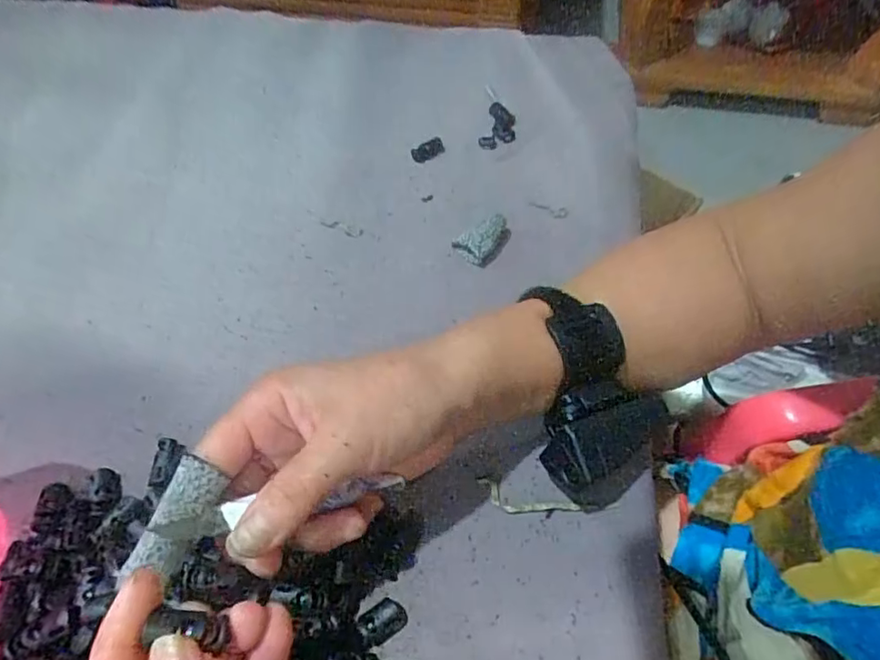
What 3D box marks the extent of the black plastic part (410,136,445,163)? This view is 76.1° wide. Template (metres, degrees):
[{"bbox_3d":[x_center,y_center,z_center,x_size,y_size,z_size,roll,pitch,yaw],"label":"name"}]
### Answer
[{"bbox_3d":[-0.010,-0.154,0.477,0.030,0.010,0.014,-23,58,-14],"label":"black plastic part"}]

